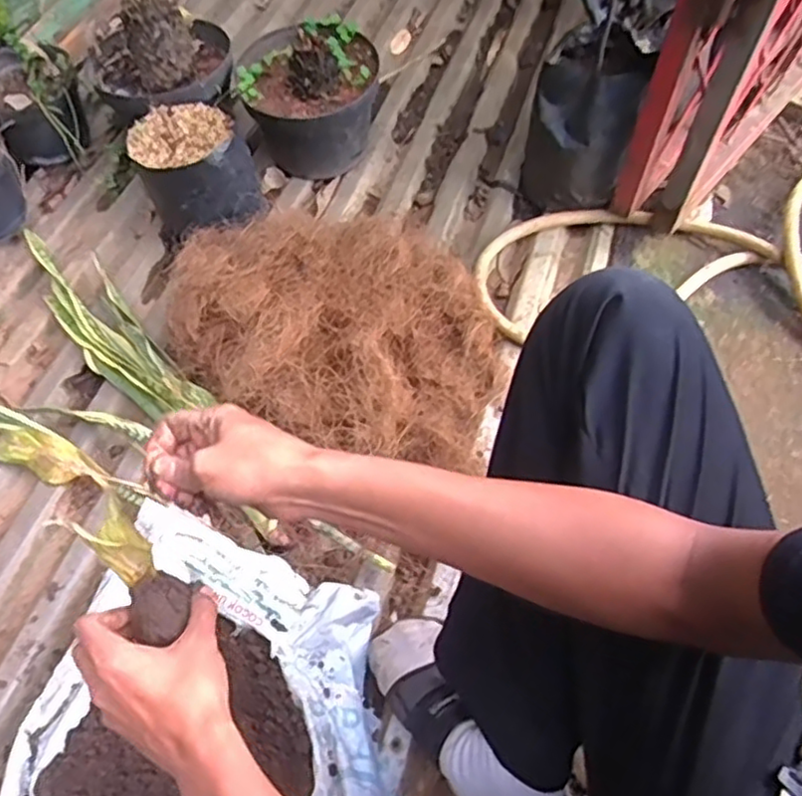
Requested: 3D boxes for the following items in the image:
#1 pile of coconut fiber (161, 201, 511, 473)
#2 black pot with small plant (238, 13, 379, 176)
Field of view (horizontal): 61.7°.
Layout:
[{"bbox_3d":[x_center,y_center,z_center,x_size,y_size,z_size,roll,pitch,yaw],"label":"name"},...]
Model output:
[{"bbox_3d":[-0.095,-0.077,0.851,0.384,0.140,0.372,2,58,-3],"label":"pile of coconut fiber"},{"bbox_3d":[-0.144,-0.472,1.063,0.200,0.191,0.195,2,58,-3],"label":"black pot with small plant"}]

